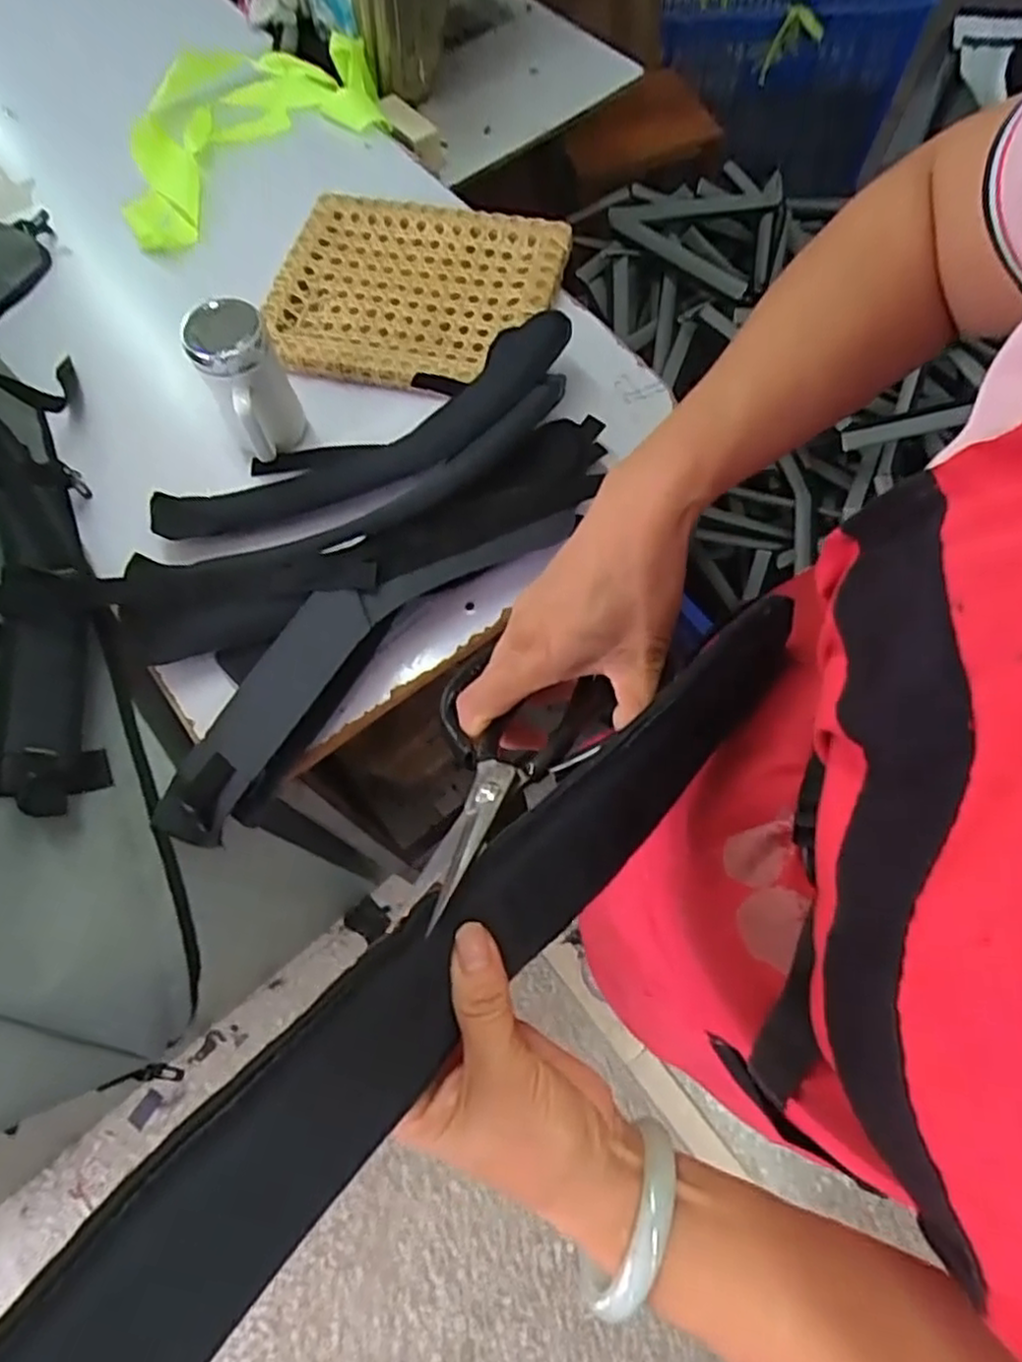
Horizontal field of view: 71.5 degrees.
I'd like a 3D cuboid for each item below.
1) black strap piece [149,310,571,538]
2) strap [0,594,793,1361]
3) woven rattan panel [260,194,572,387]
[{"bbox_3d":[-0.134,-0.240,0.698,0.446,0.038,0.129,-30,70,-9],"label":"black strap piece"},{"bbox_3d":[-0.030,0.116,0.234,0.065,0.095,0.410,38,57,16],"label":"strap"},{"bbox_3d":[-0.110,-0.441,0.794,0.311,0.023,0.248,9,69,6],"label":"woven rattan panel"}]

